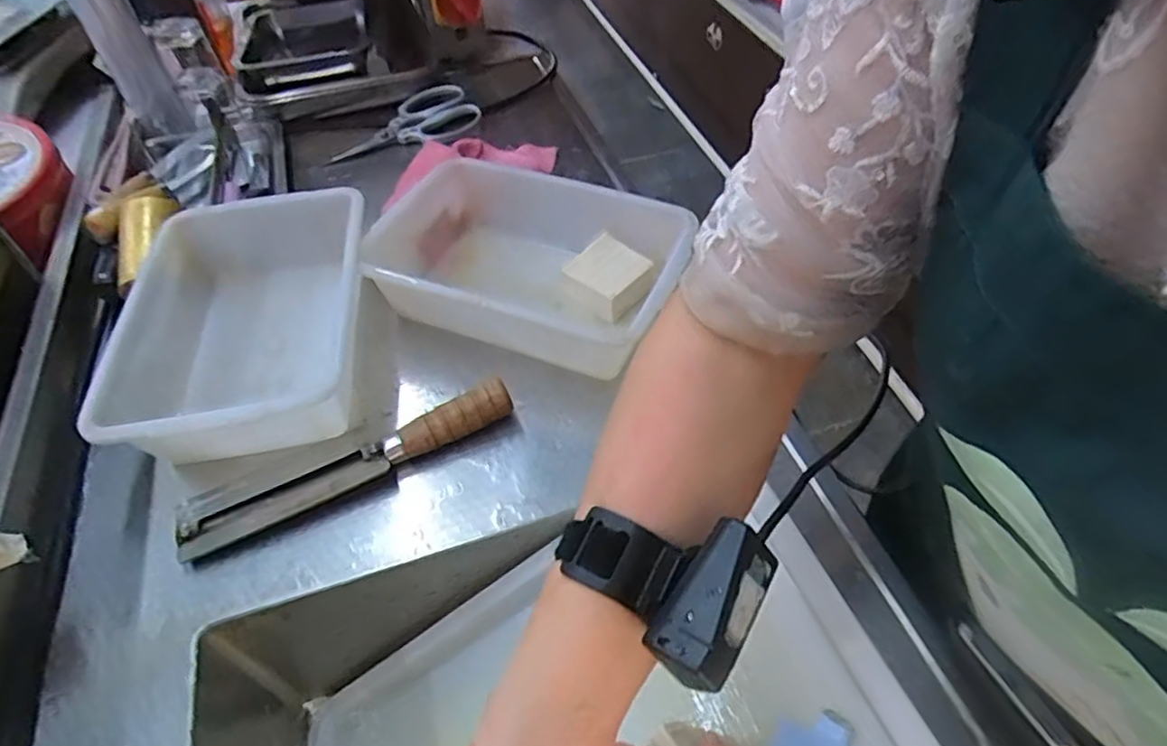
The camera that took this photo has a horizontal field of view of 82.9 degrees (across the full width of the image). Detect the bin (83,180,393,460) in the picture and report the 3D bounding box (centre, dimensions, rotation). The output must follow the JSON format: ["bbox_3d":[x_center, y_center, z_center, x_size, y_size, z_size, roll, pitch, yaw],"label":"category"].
[{"bbox_3d":[-0.291,-0.034,0.592,0.200,0.102,0.273,-9,50,-5],"label":"bin"}]

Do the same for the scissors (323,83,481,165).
[{"bbox_3d":[-0.238,-0.326,0.862,0.199,0.025,0.099,-24,53,-16],"label":"scissors"}]

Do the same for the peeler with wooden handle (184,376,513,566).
[{"bbox_3d":[-0.181,0.072,0.515,0.262,0.033,0.038,-24,53,-16],"label":"peeler with wooden handle"}]

